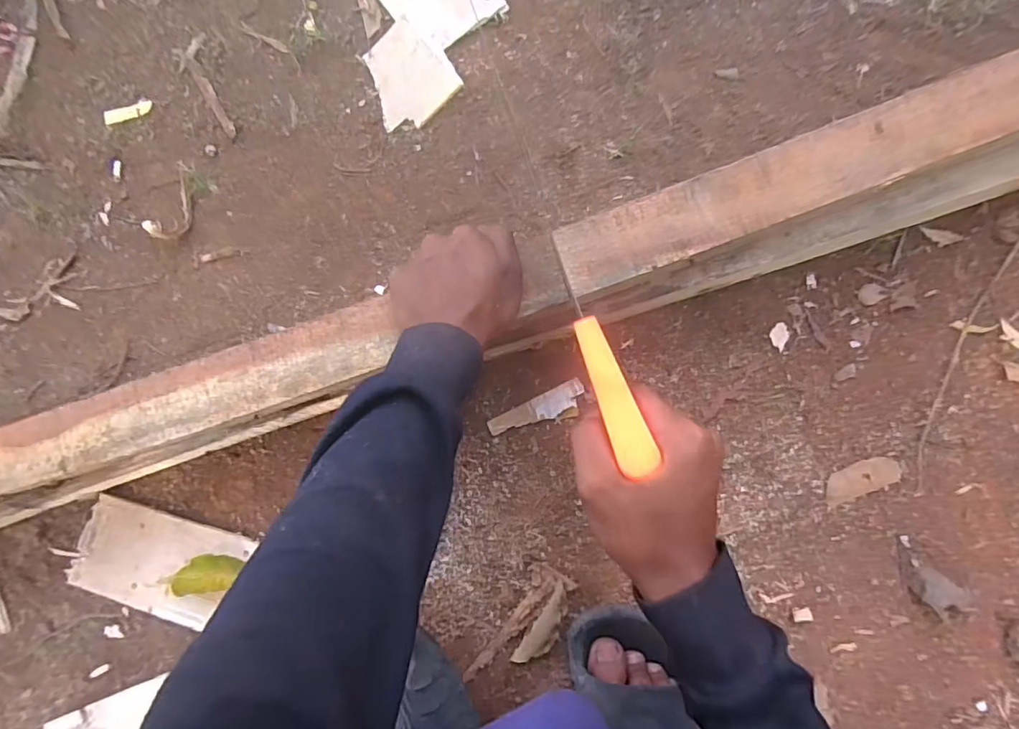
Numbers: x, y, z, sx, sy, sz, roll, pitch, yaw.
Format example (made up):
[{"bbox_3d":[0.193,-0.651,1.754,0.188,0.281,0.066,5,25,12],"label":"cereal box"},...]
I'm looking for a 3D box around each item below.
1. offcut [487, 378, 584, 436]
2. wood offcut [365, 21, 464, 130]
[{"bbox_3d":[0.026,0.046,0.495,0.095,0.008,0.030,-24,83,5],"label":"offcut"},{"bbox_3d":[-0.108,-0.294,0.537,0.087,0.012,0.093,-42,82,3],"label":"wood offcut"}]

